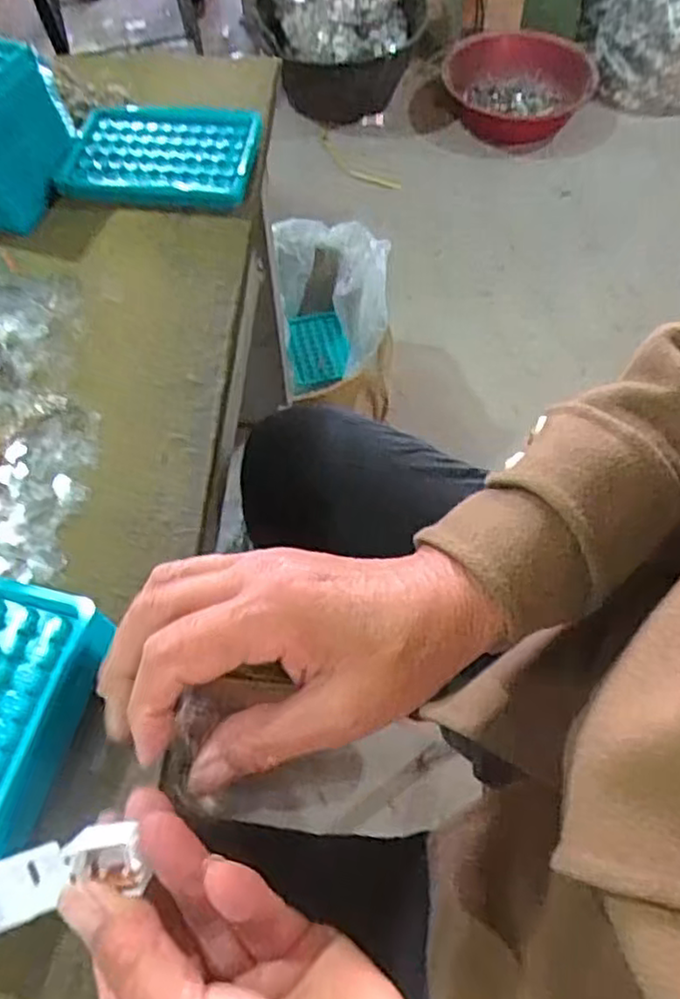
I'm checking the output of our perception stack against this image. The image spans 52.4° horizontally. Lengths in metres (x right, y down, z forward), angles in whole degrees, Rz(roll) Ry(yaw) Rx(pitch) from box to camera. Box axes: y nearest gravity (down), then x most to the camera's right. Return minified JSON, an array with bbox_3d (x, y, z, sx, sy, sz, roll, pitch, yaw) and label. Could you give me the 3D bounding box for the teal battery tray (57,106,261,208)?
[{"bbox_3d":[-0.127,-0.250,0.503,0.129,0.021,0.093,6,60,1],"label":"teal battery tray"}]

